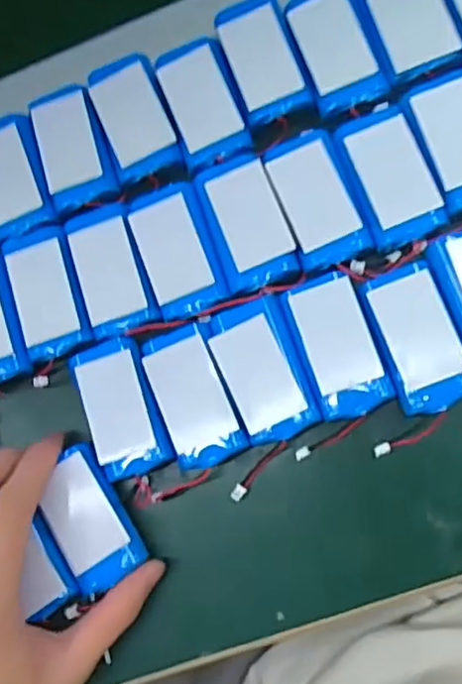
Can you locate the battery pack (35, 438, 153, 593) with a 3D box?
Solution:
[{"bbox_3d":[-0.071,0.087,0.313,0.037,0.014,0.065,-29,81,4],"label":"battery pack"}]

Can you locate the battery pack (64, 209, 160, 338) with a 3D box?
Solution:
[{"bbox_3d":[-0.063,-0.036,0.327,0.034,0.005,0.063,-20,77,6],"label":"battery pack"}]

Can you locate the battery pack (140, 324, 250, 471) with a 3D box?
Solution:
[{"bbox_3d":[-0.019,0.026,0.315,0.035,0.011,0.067,-25,76,5],"label":"battery pack"}]

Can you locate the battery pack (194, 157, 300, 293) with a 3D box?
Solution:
[{"bbox_3d":[0.007,-0.060,0.319,0.037,0.006,0.064,-20,77,6],"label":"battery pack"}]

